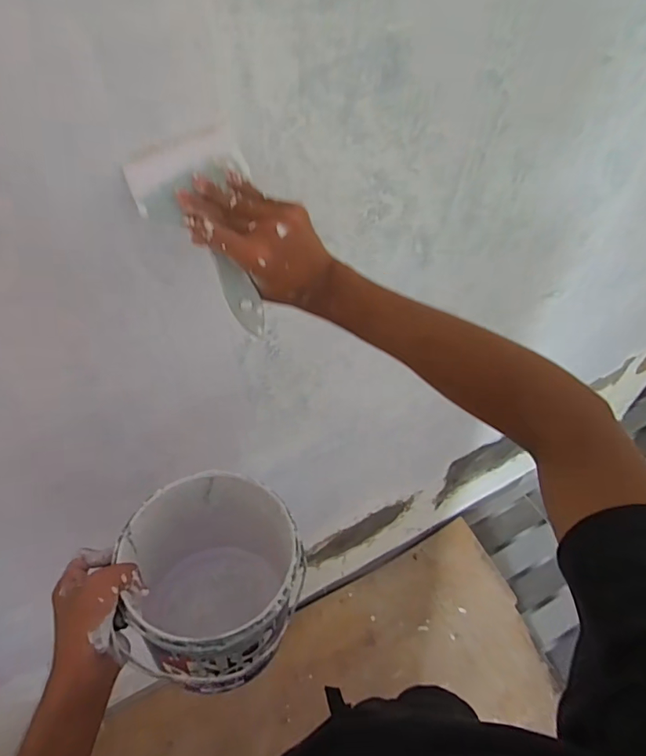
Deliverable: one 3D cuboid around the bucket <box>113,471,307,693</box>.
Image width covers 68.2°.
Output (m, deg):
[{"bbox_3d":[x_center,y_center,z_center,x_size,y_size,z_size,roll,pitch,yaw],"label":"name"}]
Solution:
[{"bbox_3d":[-0.121,0.230,0.560,0.188,0.213,0.193,-3,53,4],"label":"bucket"}]

